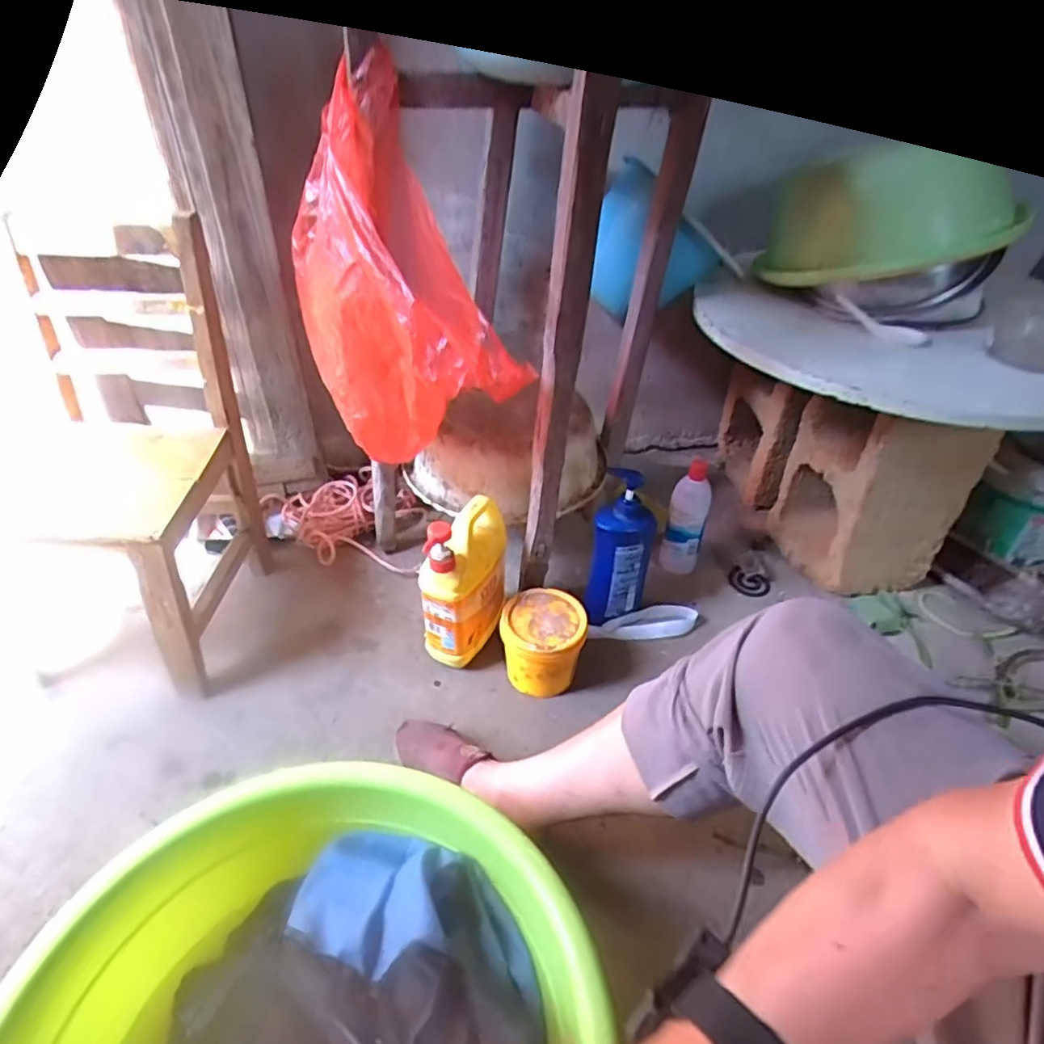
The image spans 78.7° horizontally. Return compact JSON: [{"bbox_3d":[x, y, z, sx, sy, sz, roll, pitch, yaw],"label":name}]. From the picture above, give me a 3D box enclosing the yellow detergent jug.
[{"bbox_3d":[-0.073,0.078,0.869,0.073,0.241,0.129,14,41,16],"label":"yellow detergent jug"}]

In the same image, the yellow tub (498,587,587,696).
[{"bbox_3d":[0.028,0.166,0.864,0.109,0.109,0.099,6,39,6],"label":"yellow tub"}]

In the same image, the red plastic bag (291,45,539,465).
[{"bbox_3d":[-0.152,-0.270,0.725,0.137,0.372,0.342,-26,46,-29],"label":"red plastic bag"}]

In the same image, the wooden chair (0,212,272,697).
[{"bbox_3d":[-0.558,-0.089,0.836,0.308,0.475,0.396,0,39,-1],"label":"wooden chair"}]

